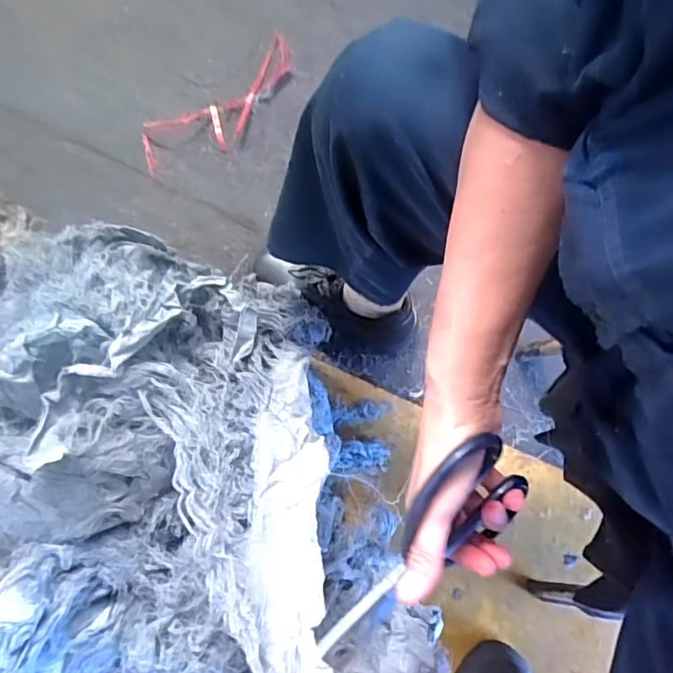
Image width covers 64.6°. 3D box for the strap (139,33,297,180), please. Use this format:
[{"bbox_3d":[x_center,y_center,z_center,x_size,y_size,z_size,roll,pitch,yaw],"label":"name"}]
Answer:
[{"bbox_3d":[-0.185,-0.383,0.884,0.316,0.029,0.117,-37,78,-11],"label":"strap"}]

